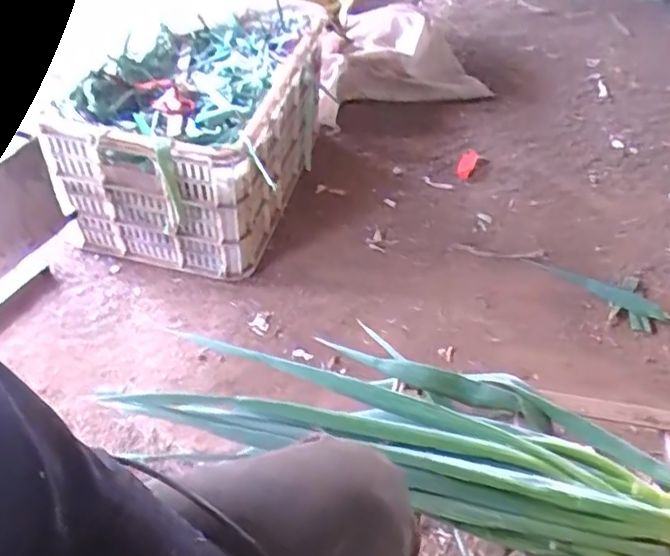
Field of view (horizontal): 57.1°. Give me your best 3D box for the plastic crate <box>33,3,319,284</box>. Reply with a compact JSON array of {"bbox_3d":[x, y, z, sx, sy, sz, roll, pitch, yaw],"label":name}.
[{"bbox_3d":[-0.286,-0.303,1.336,0.437,0.339,0.586,9,44,4],"label":"plastic crate"}]

